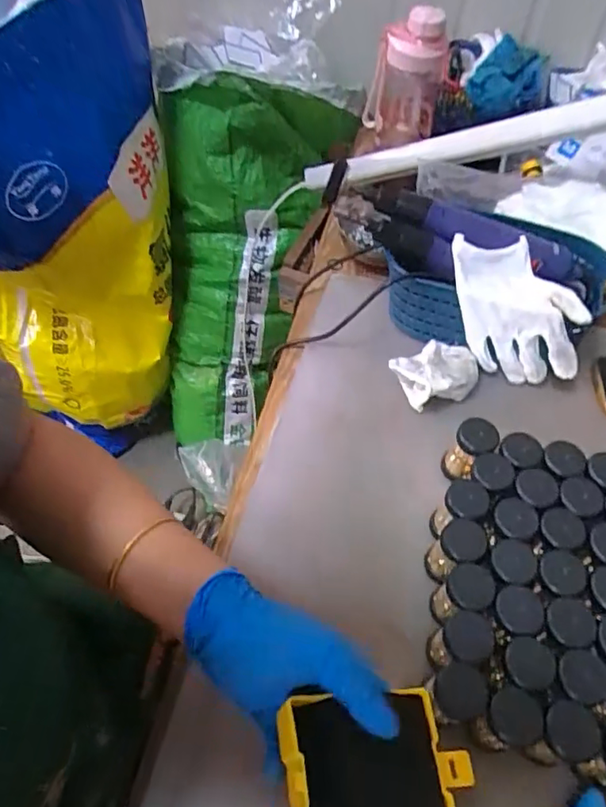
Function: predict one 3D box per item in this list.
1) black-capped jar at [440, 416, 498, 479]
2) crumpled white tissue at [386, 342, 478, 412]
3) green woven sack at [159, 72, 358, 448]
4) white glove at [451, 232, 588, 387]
[{"bbox_3d":[0.148,0.043,0.498,0.034,0.064,0.029,27,60,16],"label":"black-capped jar"},{"bbox_3d":[0.138,-0.030,0.563,0.082,0.036,0.061,-31,61,-20],"label":"crumpled white tissue"},{"bbox_3d":[-0.122,-0.195,0.942,0.240,0.626,0.159,24,33,15],"label":"green woven sack"},{"bbox_3d":[0.204,-0.091,0.559,0.093,0.086,0.131,-11,57,-8],"label":"white glove"}]

